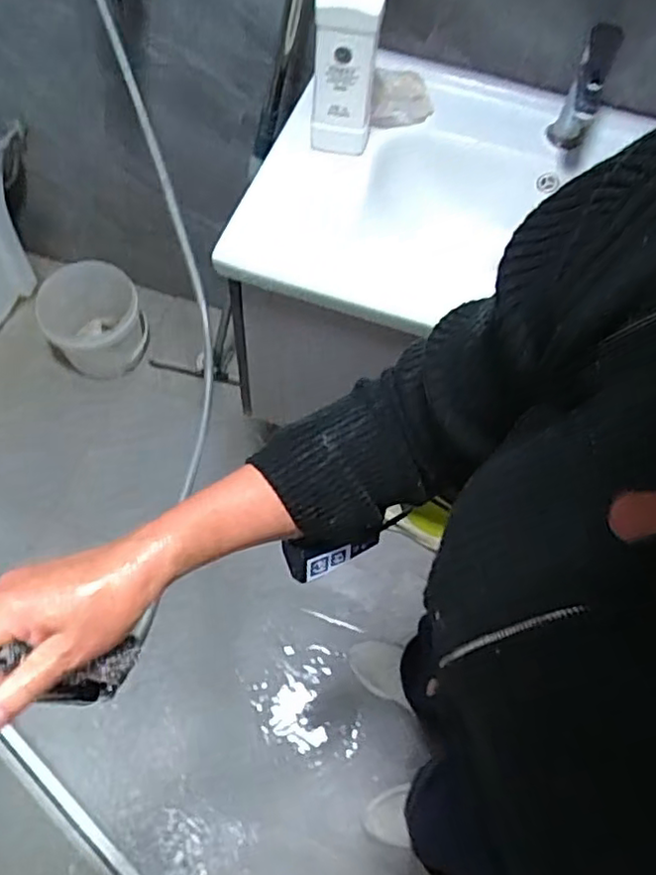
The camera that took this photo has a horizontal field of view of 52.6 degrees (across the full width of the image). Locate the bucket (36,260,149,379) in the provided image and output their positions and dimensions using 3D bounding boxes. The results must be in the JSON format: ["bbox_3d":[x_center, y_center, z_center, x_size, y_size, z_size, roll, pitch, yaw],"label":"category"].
[{"bbox_3d":[-0.586,-0.291,1.675,0.236,0.223,0.218,2,62,-3],"label":"bucket"}]

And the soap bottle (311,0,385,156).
[{"bbox_3d":[0.021,-0.506,0.856,0.089,0.282,0.061,2,62,-3],"label":"soap bottle"}]

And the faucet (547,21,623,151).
[{"bbox_3d":[0.343,-0.454,0.909,0.047,0.165,0.130,23,63,8],"label":"faucet"}]

